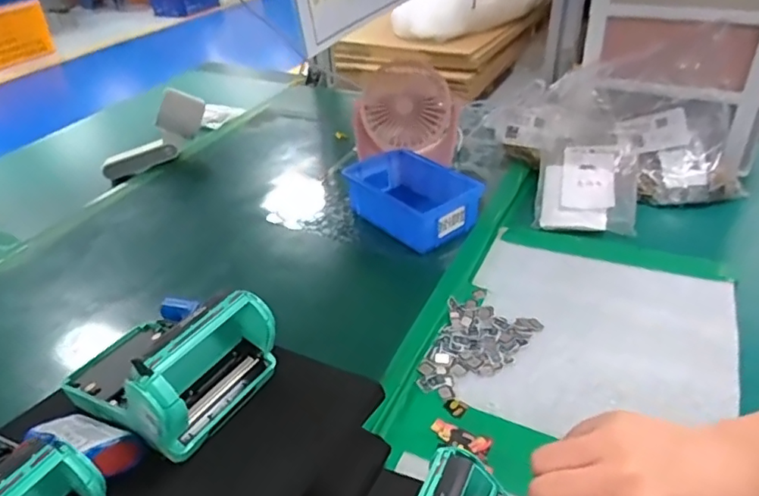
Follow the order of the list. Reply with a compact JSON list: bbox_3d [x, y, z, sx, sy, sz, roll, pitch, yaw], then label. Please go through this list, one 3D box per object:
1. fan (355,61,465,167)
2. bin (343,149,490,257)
[{"bbox_3d":[0.036,-0.158,0.705,0.132,0.127,0.053,5,35,11],"label":"fan"},{"bbox_3d":[0.036,-0.057,0.644,0.094,0.060,0.151,-27,42,-29],"label":"bin"}]

